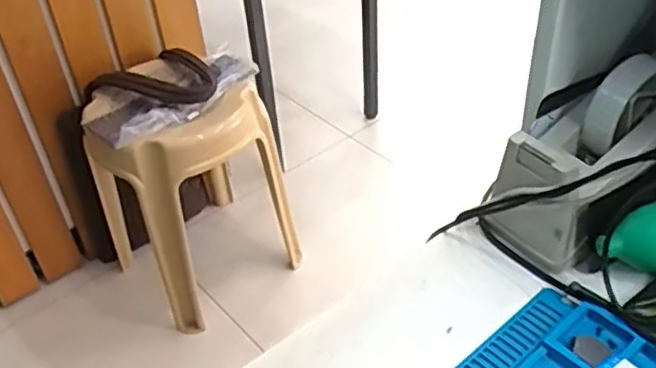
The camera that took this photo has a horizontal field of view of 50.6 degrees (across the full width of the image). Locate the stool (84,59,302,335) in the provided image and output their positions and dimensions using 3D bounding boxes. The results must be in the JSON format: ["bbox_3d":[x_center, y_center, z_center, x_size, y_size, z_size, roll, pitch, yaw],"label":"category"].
[{"bbox_3d":[-0.268,0.019,1.409,0.320,0.464,0.306,29,50,34],"label":"stool"}]

